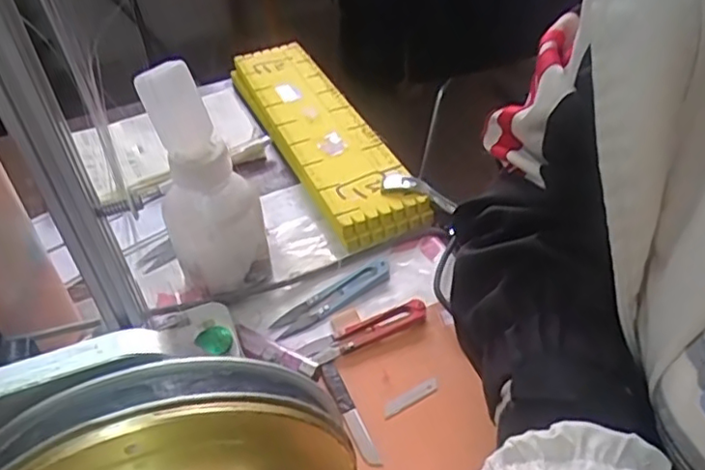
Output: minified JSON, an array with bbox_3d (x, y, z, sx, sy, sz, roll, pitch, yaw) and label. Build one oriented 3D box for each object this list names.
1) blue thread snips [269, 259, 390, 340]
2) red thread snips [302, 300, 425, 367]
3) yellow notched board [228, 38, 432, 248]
[{"bbox_3d":[-0.015,0.047,0.467,0.098,0.010,0.021,-27,44,-23],"label":"blue thread snips"},{"bbox_3d":[0.009,0.066,0.438,0.087,0.012,0.023,-21,42,-17],"label":"red thread snips"},{"bbox_3d":[-0.034,-0.107,0.628,0.087,0.035,0.338,-20,42,-16],"label":"yellow notched board"}]

